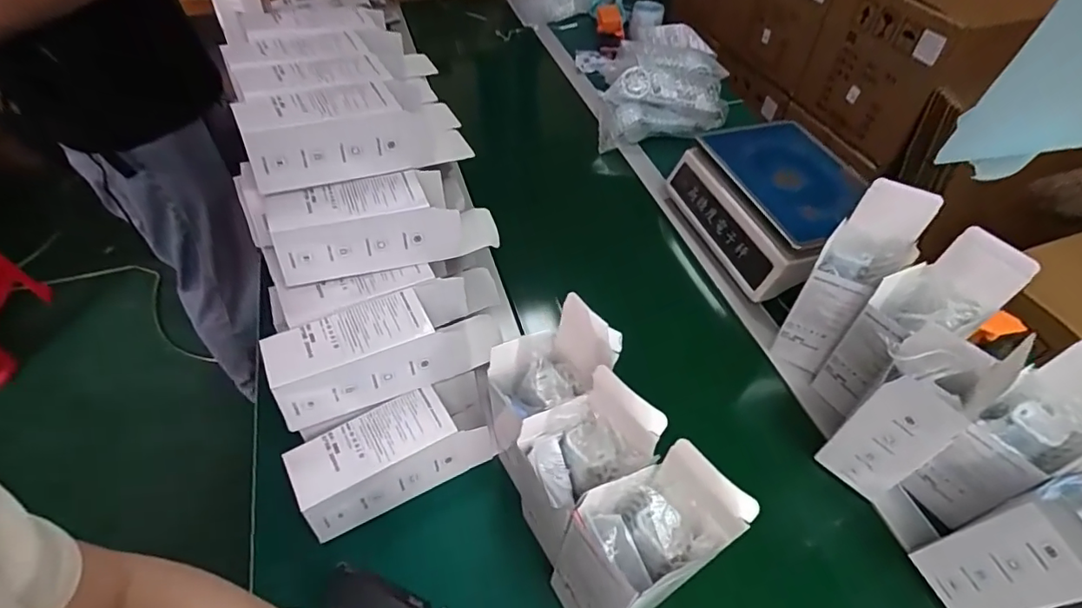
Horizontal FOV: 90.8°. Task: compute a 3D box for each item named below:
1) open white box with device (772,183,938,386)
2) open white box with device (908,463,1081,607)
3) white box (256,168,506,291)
[{"bbox_3d":[0.362,-0.020,0.636,0.079,0.237,0.089,34,57,25],"label":"open white box with device"},{"bbox_3d":[0.434,0.212,0.464,0.094,0.181,0.072,-16,51,-14],"label":"open white box with device"},{"bbox_3d":[-0.176,-0.097,0.611,0.235,0.077,0.089,-15,51,-13],"label":"white box"}]

